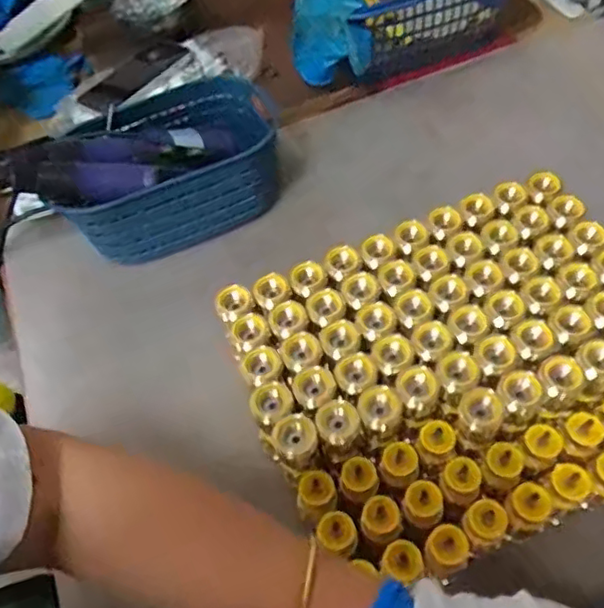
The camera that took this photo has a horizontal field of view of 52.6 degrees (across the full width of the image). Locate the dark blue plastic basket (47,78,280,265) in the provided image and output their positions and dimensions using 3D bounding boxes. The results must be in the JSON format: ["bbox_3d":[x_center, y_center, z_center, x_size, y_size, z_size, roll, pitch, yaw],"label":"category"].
[{"bbox_3d":[-0.127,-0.145,0.634,0.221,0.086,0.147,-17,59,-6],"label":"dark blue plastic basket"}]

